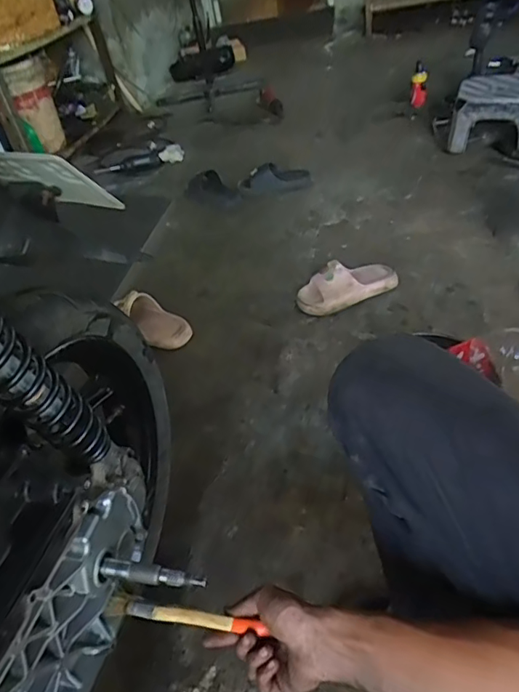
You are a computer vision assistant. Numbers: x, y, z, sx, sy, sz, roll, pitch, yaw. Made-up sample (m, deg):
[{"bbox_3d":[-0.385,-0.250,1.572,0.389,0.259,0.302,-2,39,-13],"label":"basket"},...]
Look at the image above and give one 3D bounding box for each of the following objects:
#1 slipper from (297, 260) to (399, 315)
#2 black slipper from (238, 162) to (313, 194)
[{"bbox_3d":[0.204,-0.148,1.218,0.223,0.090,0.118,-24,42,-12],"label":"slipper"},{"bbox_3d":[0.047,-0.522,1.617,0.222,0.068,0.082,-9,41,4],"label":"black slipper"}]

